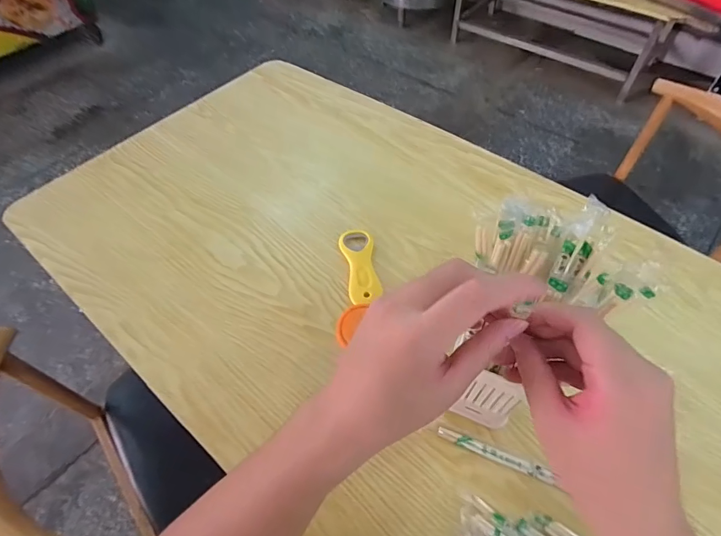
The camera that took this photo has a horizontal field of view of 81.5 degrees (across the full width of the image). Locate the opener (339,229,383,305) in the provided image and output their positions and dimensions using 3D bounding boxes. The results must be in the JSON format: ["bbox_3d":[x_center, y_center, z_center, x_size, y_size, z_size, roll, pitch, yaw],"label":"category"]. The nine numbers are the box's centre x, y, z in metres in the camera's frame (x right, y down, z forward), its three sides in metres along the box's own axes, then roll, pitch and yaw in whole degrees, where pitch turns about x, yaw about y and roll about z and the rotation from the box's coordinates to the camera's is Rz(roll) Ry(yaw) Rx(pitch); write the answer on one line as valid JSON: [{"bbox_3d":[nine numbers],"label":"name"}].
[{"bbox_3d":[-0.001,-0.003,0.566,0.044,0.010,0.119,-7,54,-3],"label":"opener"}]

